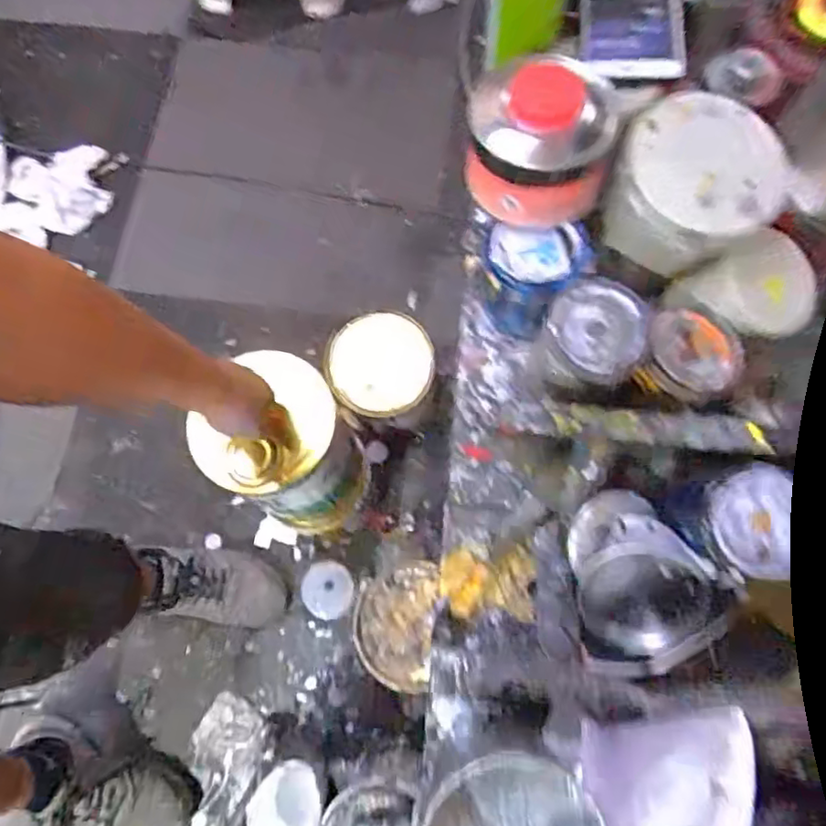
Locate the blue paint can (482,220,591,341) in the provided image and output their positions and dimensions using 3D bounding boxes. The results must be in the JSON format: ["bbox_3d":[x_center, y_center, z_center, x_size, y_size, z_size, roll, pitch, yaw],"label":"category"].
[{"bbox_3d":[0.090,-0.104,0.508,0.073,0.109,0.063,27,80,8],"label":"blue paint can"}]

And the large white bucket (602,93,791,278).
[{"bbox_3d":[0.201,-0.166,0.474,0.113,0.075,0.113,-14,77,-1],"label":"large white bucket"}]

